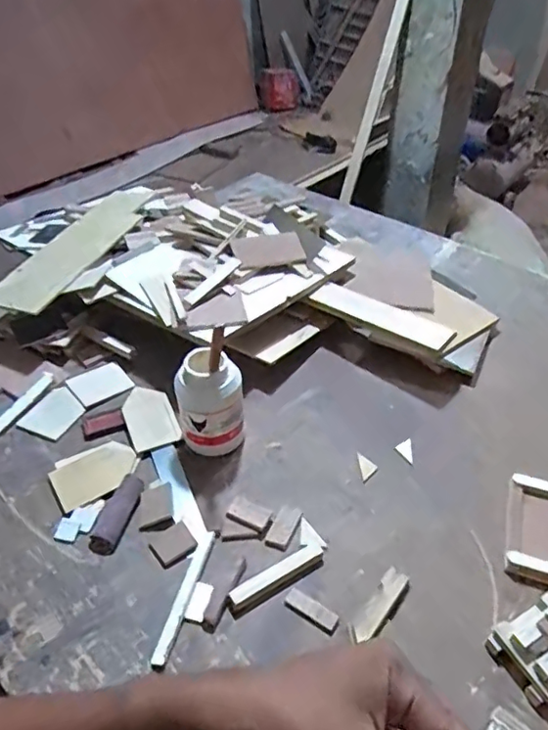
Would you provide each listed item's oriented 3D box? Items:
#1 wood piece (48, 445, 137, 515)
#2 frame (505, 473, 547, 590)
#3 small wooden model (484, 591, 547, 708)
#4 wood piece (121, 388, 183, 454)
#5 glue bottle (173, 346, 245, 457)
[{"bbox_3d":[-0.271,0.164,0.836,0.122,0.007,0.090,-26,44,-21],"label":"wood piece"},{"bbox_3d":[0.369,0.228,0.747,0.096,0.033,0.158,12,43,13],"label":"frame"},{"bbox_3d":[0.309,0.314,0.625,0.096,0.060,0.088,-22,46,-22],"label":"small wooden model"},{"bbox_3d":[-0.207,0.085,0.913,0.078,0.022,0.132,-18,45,-18],"label":"wood piece"},{"bbox_3d":[-0.097,0.058,0.834,0.097,0.157,0.080,-15,44,-15],"label":"glue bottle"}]

